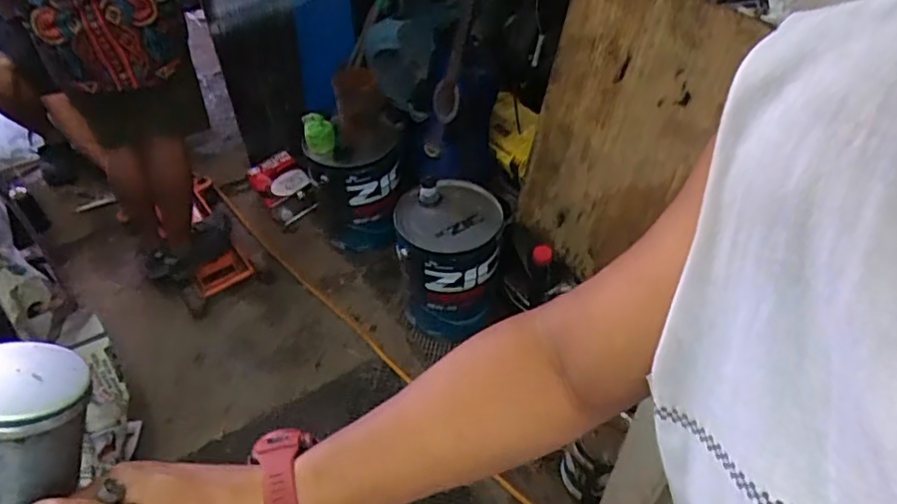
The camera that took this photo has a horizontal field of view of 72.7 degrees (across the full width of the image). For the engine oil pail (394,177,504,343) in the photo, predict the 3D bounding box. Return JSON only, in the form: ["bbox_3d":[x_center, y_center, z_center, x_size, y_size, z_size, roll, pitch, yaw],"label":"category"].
[{"bbox_3d":[0.001,0.042,1.767,0.283,0.430,0.261,-6,45,-5],"label":"engine oil pail"}]

